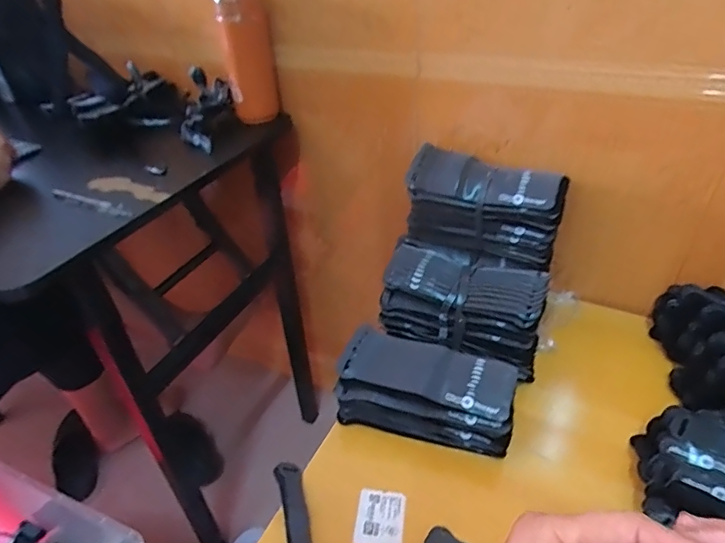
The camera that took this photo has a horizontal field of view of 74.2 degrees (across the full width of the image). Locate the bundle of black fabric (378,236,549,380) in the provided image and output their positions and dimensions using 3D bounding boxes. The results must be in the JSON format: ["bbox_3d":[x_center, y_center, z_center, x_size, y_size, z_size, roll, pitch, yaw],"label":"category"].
[{"bbox_3d":[0.145,0.032,0.659,0.202,0.106,0.144,14,42,23],"label":"bundle of black fabric"}]

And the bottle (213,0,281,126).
[{"bbox_3d":[-0.174,-0.330,0.748,0.076,0.196,0.054,-11,38,-8],"label":"bottle"}]

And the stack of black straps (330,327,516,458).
[{"bbox_3d":[0.076,0.142,0.575,0.201,0.077,0.094,8,39,15],"label":"stack of black straps"}]

